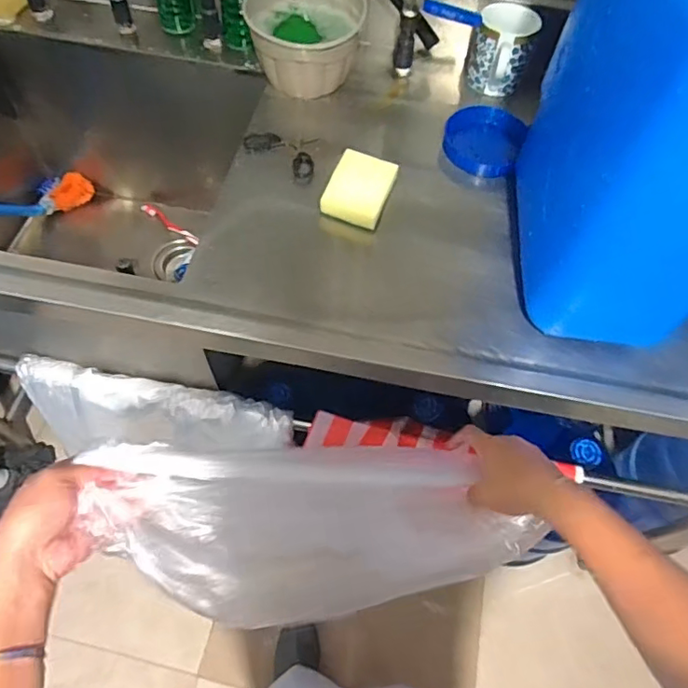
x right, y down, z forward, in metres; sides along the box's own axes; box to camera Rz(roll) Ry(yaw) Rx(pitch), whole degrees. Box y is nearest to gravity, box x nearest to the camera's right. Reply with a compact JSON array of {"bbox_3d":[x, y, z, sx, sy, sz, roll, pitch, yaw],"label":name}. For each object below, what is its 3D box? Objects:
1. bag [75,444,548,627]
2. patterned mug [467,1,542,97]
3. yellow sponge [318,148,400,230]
[{"bbox_3d":[-0.014,0.160,0.476,0.366,0.040,0.134,6,58,-16],"label":"bag"},{"bbox_3d":[0.235,-0.443,0.819,0.092,0.095,0.090,17,60,6],"label":"patterned mug"},{"bbox_3d":[0.022,-0.205,0.714,0.076,0.030,0.101,20,60,7],"label":"yellow sponge"}]

